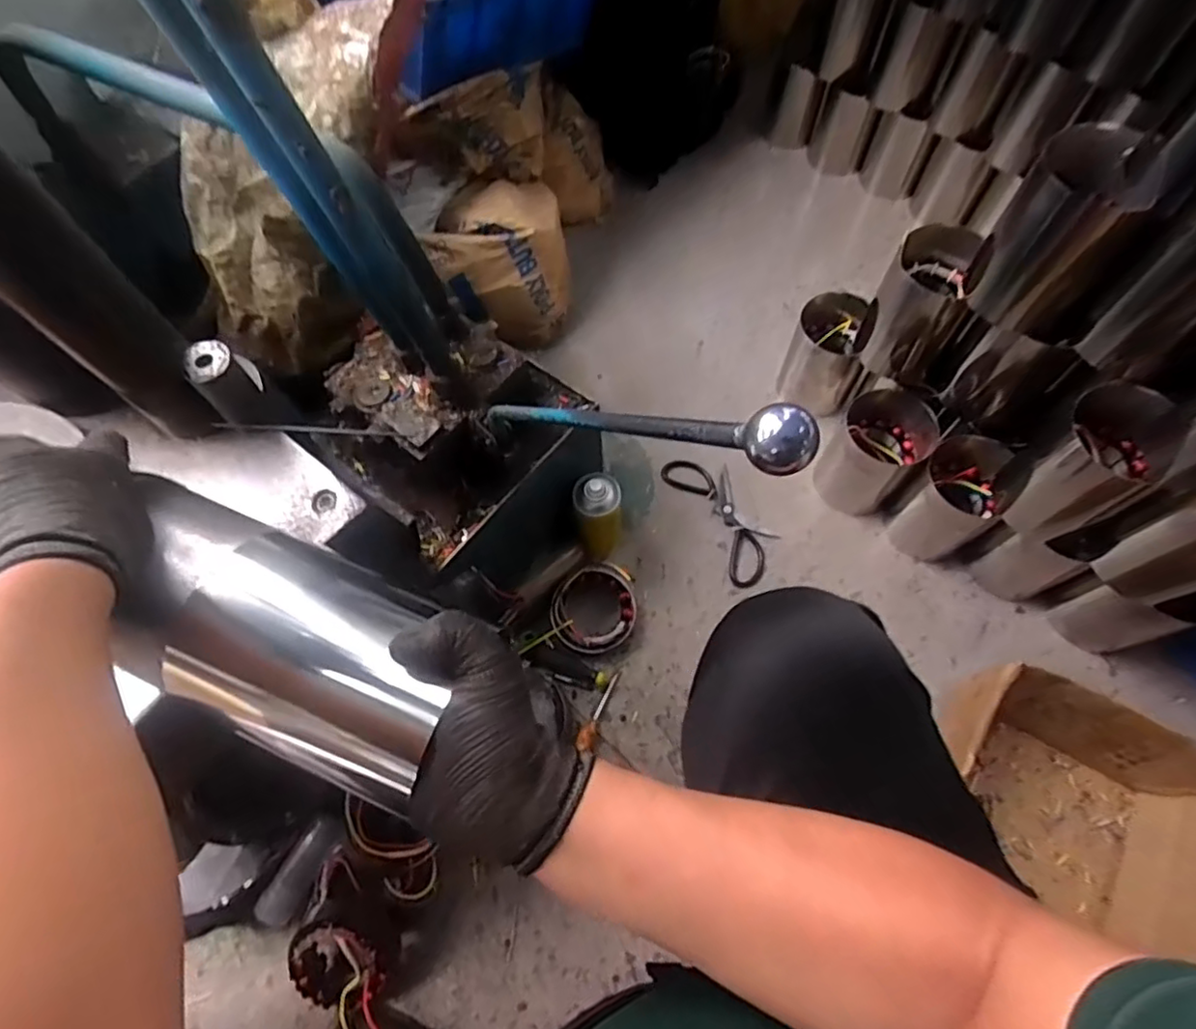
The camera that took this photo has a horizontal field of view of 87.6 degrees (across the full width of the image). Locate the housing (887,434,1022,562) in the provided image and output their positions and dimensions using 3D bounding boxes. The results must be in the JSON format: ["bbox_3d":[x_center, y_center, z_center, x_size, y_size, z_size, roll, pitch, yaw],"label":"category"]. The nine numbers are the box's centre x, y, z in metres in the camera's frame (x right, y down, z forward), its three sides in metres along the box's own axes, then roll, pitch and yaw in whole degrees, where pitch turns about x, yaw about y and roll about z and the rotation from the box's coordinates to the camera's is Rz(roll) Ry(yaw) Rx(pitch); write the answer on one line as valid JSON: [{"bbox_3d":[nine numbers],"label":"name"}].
[{"bbox_3d":[0.491,-0.018,0.881,0.116,0.162,0.107,-1,65,2],"label":"housing"}]

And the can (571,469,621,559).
[{"bbox_3d":[0.001,0.004,0.869,0.059,0.164,0.061,-1,65,2],"label":"can"}]

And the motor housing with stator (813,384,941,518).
[{"bbox_3d":[0.404,-0.092,0.919,0.120,0.159,0.115,-1,65,2],"label":"motor housing with stator"}]

